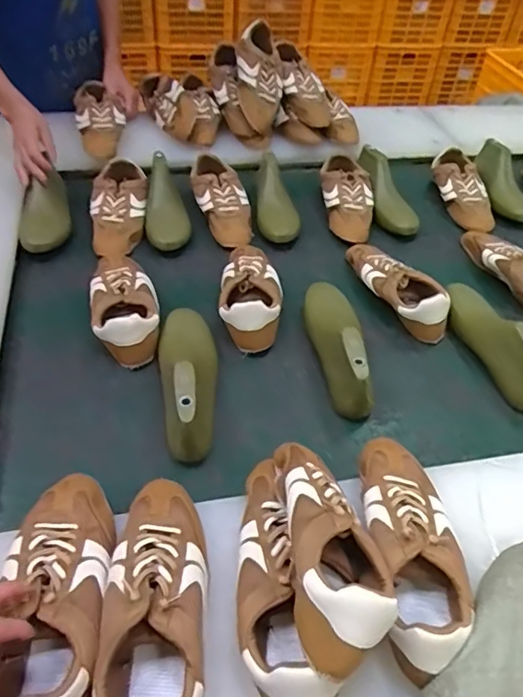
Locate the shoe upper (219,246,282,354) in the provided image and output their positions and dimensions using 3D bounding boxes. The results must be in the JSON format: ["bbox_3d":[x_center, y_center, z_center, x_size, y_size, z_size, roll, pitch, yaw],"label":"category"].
[{"bbox_3d":[-0.021,-0.103,0.902,0.104,0.074,0.235,1,48,-1],"label":"shoe upper"}]

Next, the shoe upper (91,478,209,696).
[{"bbox_3d":[-0.100,0.235,0.505,0.092,0.077,0.253,-1,48,-3],"label":"shoe upper"}]

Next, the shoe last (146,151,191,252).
[{"bbox_3d":[-0.180,-0.277,1.049,0.075,0.074,0.238,-3,48,-5],"label":"shoe last"}]

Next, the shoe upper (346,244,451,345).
[{"bbox_3d":[0.236,-0.122,0.953,0.095,0.070,0.257,-20,51,-19],"label":"shoe upper"}]

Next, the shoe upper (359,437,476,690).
[{"bbox_3d":[0.158,0.200,0.568,0.094,0.082,0.258,1,48,-1],"label":"shoe upper"}]

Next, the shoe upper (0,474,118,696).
[{"bbox_3d":[-0.195,0.232,0.508,0.096,0.079,0.245,-5,42,-6],"label":"shoe upper"}]

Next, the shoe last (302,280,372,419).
[{"bbox_3d":[0.118,-0.018,0.818,0.073,0.094,0.246,-7,48,-8],"label":"shoe last"}]

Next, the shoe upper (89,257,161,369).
[{"bbox_3d":[-0.219,-0.083,0.857,0.105,0.066,0.245,-11,49,-12],"label":"shoe upper"}]

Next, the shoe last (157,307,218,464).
[{"bbox_3d":[-0.106,0.030,0.756,0.087,0.094,0.247,-8,48,-9],"label":"shoe last"}]

